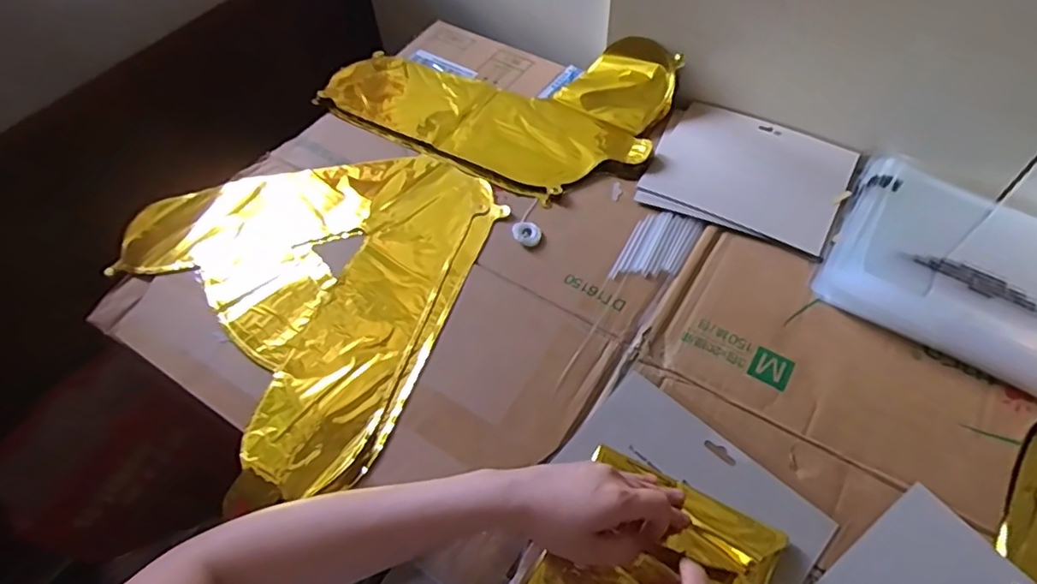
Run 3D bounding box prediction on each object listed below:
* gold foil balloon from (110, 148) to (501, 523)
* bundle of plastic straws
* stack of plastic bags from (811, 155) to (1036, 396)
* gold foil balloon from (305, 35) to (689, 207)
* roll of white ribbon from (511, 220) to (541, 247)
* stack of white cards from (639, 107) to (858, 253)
[{"bbox_3d":[-0.182,-0.027,0.602,0.337,0.011,0.382,-32,62,-17],"label":"gold foil balloon"},{"bbox_3d":[0.143,-0.046,0.616,0.061,0.004,0.103,26,62,17],"label":"bundle of plastic straws"},{"bbox_3d":[0.429,-0.029,0.570,0.231,0.030,0.220,27,62,18],"label":"stack of plastic bags"},{"bbox_3d":[-0.034,-0.243,0.715,0.403,0.038,0.226,23,61,16],"label":"gold foil balloon"},{"bbox_3d":[0.008,-0.060,0.619,0.030,0.007,0.028,-1,57,2],"label":"roll of white ribbon"},{"bbox_3d":[0.249,-0.131,0.654,0.195,0.006,0.166,22,61,16],"label":"stack of white cards"}]

